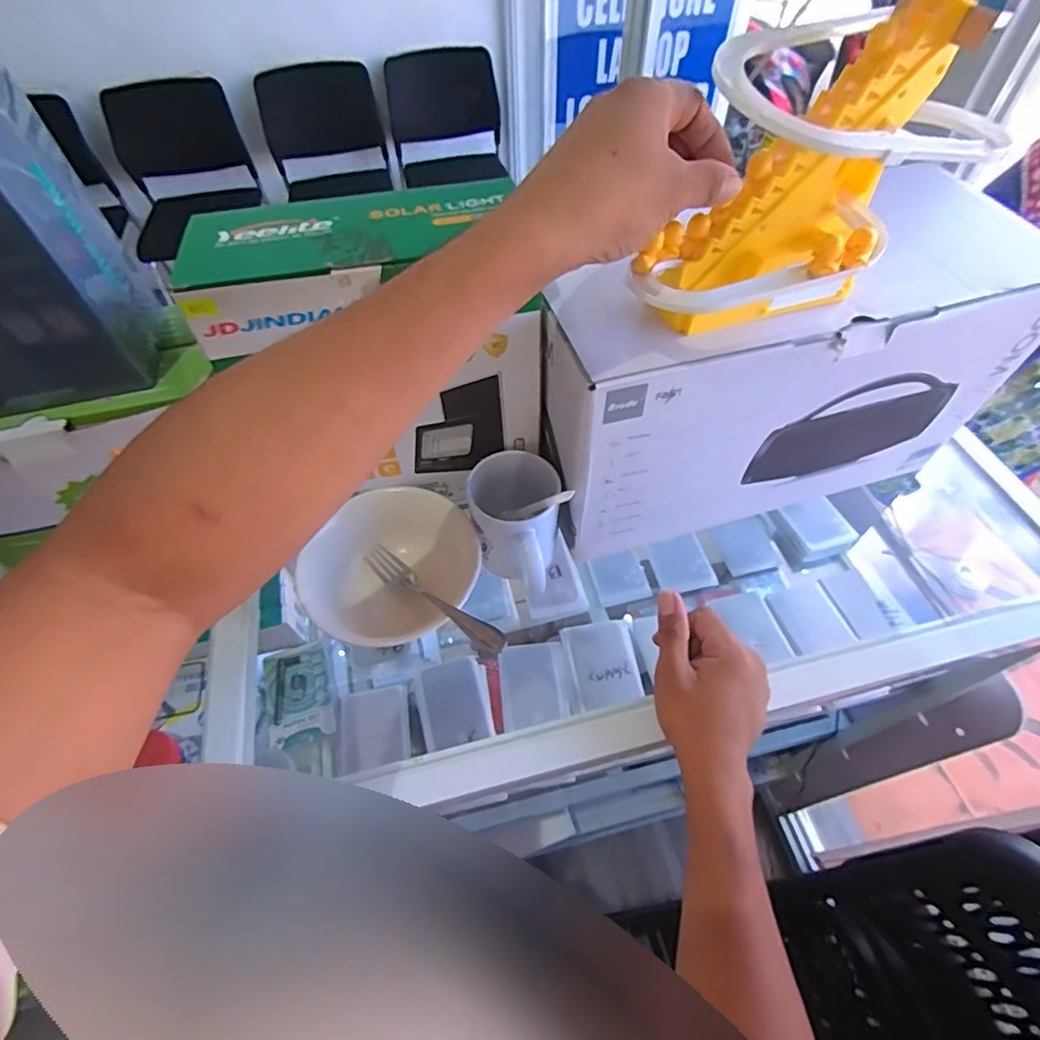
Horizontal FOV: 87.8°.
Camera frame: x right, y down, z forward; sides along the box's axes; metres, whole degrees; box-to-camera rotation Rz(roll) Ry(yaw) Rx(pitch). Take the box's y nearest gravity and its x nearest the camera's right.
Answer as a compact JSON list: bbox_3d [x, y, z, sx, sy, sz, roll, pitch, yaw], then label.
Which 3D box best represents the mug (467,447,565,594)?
[{"bbox_3d":[-0.006,0.004,0.498,0.083,0.086,0.116,5,55,5],"label":"mug"}]

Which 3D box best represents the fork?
[{"bbox_3d":[-0.077,0.067,0.468,0.023,0.026,0.190,-41,42,-24],"label":"fork"}]

